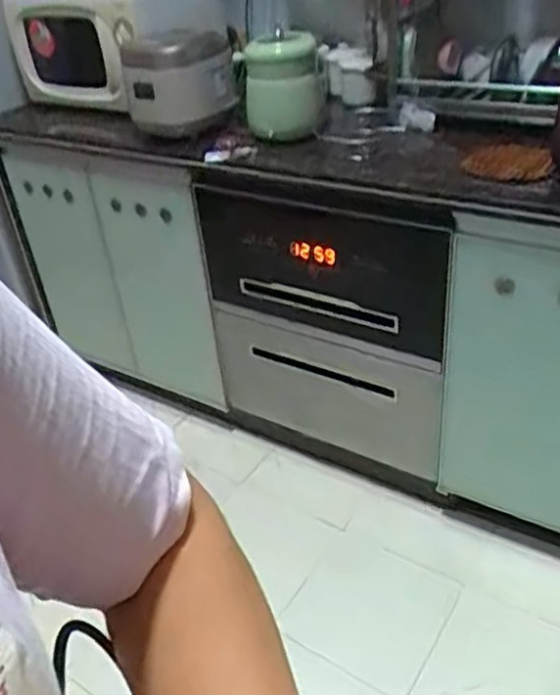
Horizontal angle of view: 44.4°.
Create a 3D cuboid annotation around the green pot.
[{"bbox_3d":[0.004,-0.497,1.305,0.136,0.182,0.149,-4,34,3],"label":"green pot"}]

